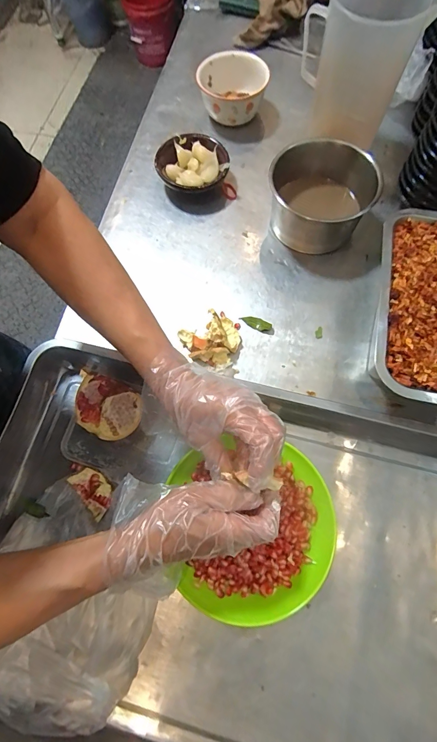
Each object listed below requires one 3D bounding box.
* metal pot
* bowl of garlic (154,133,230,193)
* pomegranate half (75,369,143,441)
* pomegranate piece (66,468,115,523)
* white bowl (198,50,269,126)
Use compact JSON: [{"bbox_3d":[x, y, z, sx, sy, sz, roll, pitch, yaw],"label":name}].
[{"bbox_3d":[0.152,-0.266,0.524,0.135,0.096,0.150,43,76,15],"label":"metal pot"},{"bbox_3d":[-0.045,-0.342,0.577,0.120,0.046,0.112,-1,70,2],"label":"bowl of garlic"},{"bbox_3d":[-0.135,0.047,0.425,0.086,0.043,0.070,28,73,11],"label":"pomegranate half"},{"bbox_3d":[-0.147,0.141,0.403,0.035,0.028,0.057,-40,74,-13],"label":"pomegranate piece"},{"bbox_3d":[0.026,-0.511,0.623,0.118,0.066,0.127,-1,70,2],"label":"white bowl"}]

